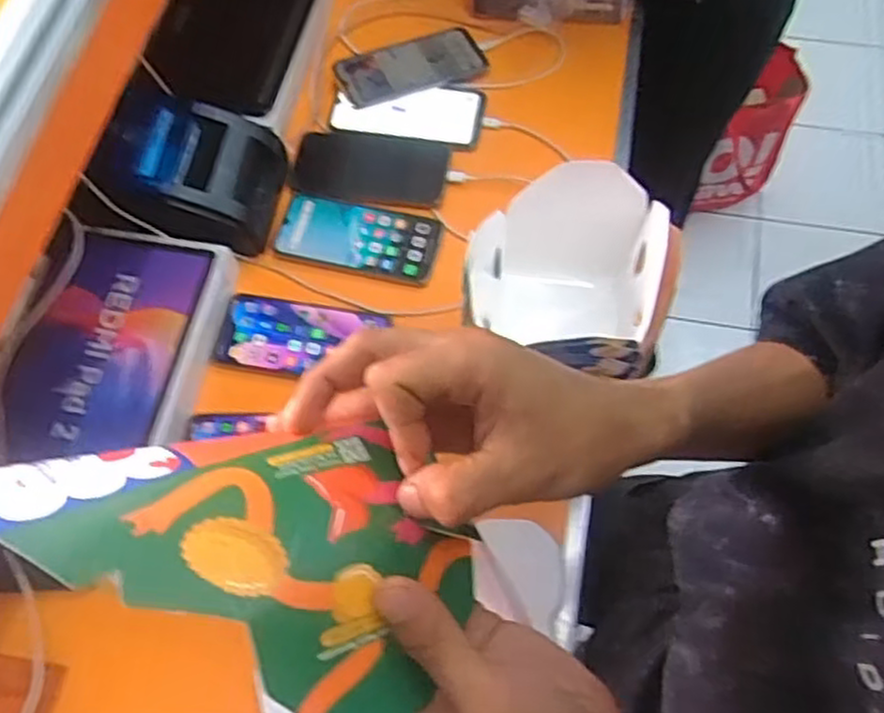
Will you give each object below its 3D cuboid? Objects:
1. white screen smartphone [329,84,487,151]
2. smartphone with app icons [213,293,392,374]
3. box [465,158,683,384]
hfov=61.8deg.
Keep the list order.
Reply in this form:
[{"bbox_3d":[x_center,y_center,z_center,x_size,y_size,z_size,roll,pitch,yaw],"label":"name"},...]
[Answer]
[{"bbox_3d":[-0.037,-0.275,0.819,0.166,0.014,0.073,9,81,2],"label":"white screen smartphone"},{"bbox_3d":[-0.140,-0.020,0.722,0.153,0.010,0.076,7,66,6],"label":"smartphone with app icons"},{"bbox_3d":[0.082,-0.044,0.488,0.126,0.104,0.117,-4,65,1],"label":"box"}]

